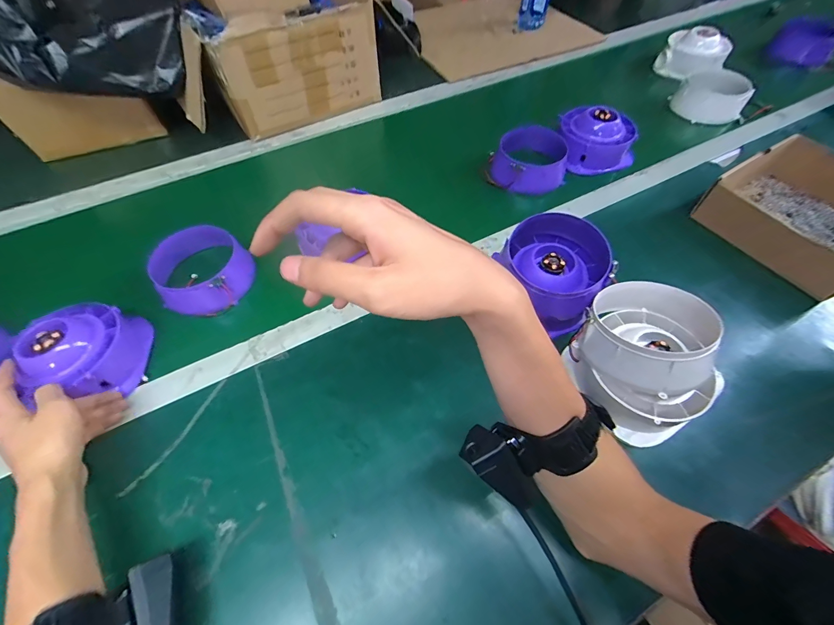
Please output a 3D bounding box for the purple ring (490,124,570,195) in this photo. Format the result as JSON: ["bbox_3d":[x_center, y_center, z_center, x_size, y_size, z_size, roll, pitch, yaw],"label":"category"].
[{"bbox_3d":[0.196,-0.275,0.631,0.112,0.072,0.110,-1,58,1],"label":"purple ring"}]

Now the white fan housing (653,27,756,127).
[{"bbox_3d":[0.625,-0.518,0.787,0.124,0.117,0.261,5,58,1],"label":"white fan housing"}]

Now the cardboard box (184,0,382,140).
[{"bbox_3d":[-0.252,-0.514,0.691,0.312,0.175,0.206,-28,61,-15],"label":"cardboard box"}]

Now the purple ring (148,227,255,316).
[{"bbox_3d":[-0.296,-0.059,0.495,0.119,0.066,0.100,-24,60,-13],"label":"purple ring"}]

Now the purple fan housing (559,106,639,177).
[{"bbox_3d":[0.325,-0.314,0.648,0.136,0.082,0.109,12,59,9],"label":"purple fan housing"}]

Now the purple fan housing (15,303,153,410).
[{"bbox_3d":[-0.391,0.044,0.424,0.083,0.081,0.112,-4,58,-4],"label":"purple fan housing"}]

